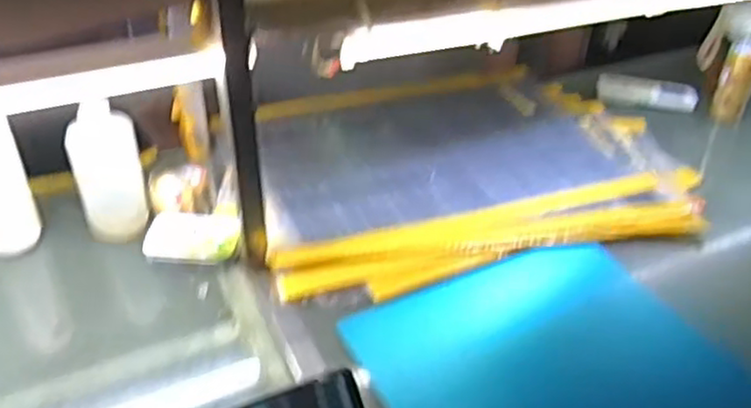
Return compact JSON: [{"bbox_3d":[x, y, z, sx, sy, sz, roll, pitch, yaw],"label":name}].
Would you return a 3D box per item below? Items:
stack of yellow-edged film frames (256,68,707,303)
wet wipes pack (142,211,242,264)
[{"bbox_3d":[0.122,-0.080,1.037,0.596,0.046,0.500,-9,39,-14],"label":"stack of yellow-edged film frames"},{"bbox_3d":[-0.223,0.038,0.867,0.111,0.026,0.078,2,37,0],"label":"wet wipes pack"}]

